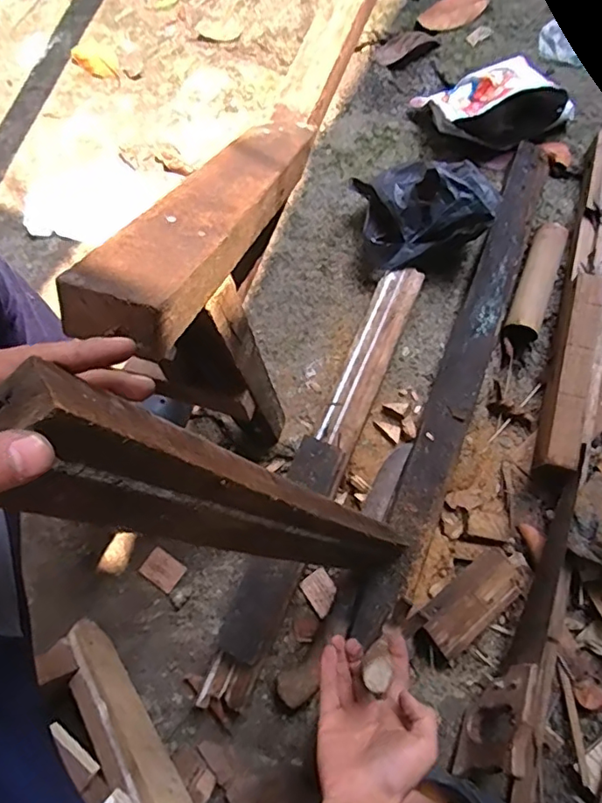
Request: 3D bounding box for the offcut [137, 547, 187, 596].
[{"bbox_3d":[-0.192,0.234,0.754,0.055,0.008,0.043,34,79,12],"label":"offcut"}]

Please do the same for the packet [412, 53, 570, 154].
[{"bbox_3d":[0.315,-0.498,0.886,0.205,0.107,0.160,-27,75,-4],"label":"packet"}]

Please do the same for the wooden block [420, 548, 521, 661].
[{"bbox_3d":[0.221,0.257,0.700,0.146,0.045,0.069,-37,76,-7],"label":"wooden block"}]

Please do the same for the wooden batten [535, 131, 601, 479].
[{"bbox_3d":[0.421,-0.156,0.790,0.071,0.059,0.542,16,76,8],"label":"wooden batten"}]

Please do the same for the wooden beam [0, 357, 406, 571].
[{"bbox_3d":[-0.017,0.092,0.423,0.044,0.483,0.066,6,73,30],"label":"wooden beam"}]

